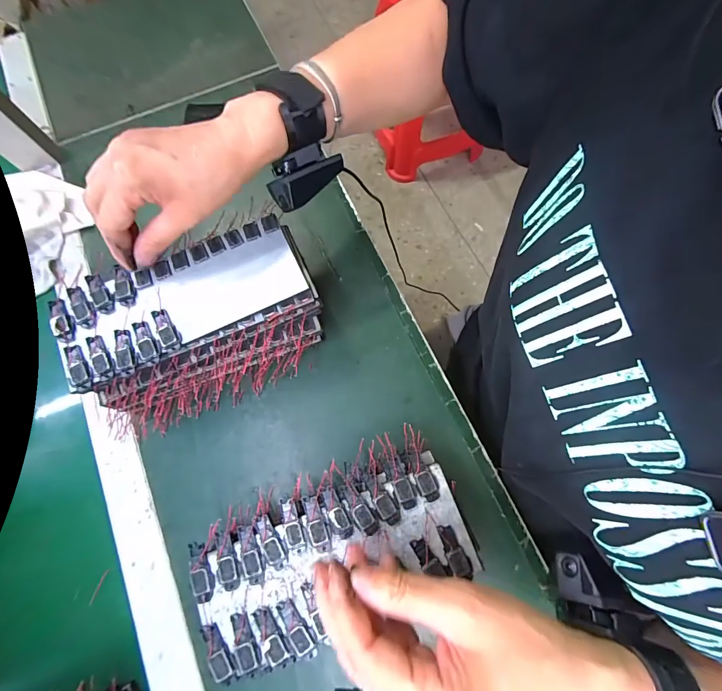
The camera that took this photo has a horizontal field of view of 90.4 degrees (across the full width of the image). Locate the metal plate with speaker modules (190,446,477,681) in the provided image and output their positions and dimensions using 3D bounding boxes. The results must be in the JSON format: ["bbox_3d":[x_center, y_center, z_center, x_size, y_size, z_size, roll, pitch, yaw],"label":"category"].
[{"bbox_3d":[-0.022,0.155,0.268,0.195,0.021,0.095,-23,76,-6],"label":"metal plate with speaker modules"}]

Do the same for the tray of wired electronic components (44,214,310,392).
[{"bbox_3d":[-0.150,-0.042,0.297,0.197,0.008,0.085,-25,76,-8],"label":"tray of wired electronic components"}]

